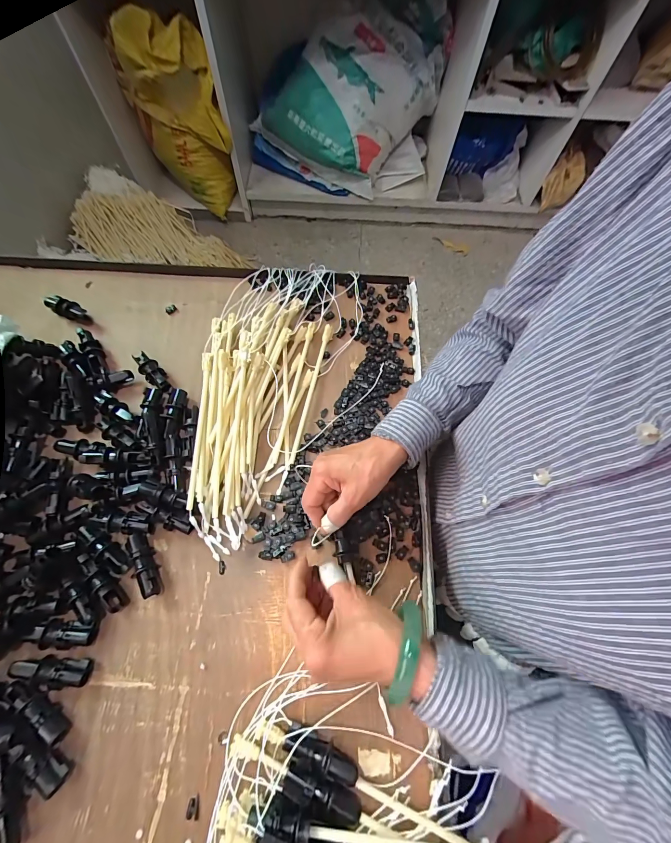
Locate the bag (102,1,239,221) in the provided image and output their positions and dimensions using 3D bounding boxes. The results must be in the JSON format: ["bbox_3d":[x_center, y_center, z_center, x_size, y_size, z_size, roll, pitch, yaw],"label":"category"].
[{"bbox_3d":[-0.582,-1.125,1.217,0.217,0.561,0.383,-39,74,-16],"label":"bag"}]

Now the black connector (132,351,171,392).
[{"bbox_3d":[-0.242,-0.067,0.430,0.069,0.019,0.023,43,73,15],"label":"black connector"}]

